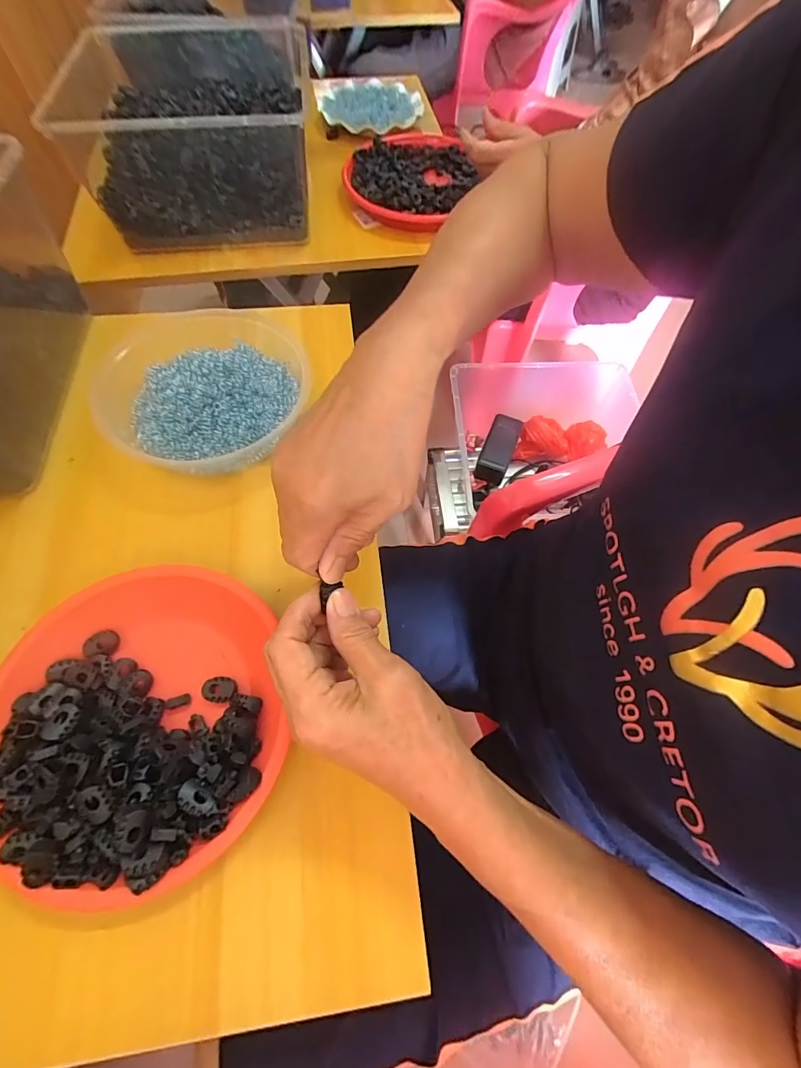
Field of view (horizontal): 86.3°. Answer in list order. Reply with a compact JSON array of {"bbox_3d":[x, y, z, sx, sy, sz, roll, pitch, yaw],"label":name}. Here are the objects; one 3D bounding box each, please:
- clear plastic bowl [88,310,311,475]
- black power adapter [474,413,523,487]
[{"bbox_3d":[-0.193,-0.146,0.412,0.185,0.045,0.198,-39,71,-19],"label":"clear plastic bowl"},{"bbox_3d":[0.178,-0.156,0.768,0.054,0.053,0.130,22,65,8],"label":"black power adapter"}]

